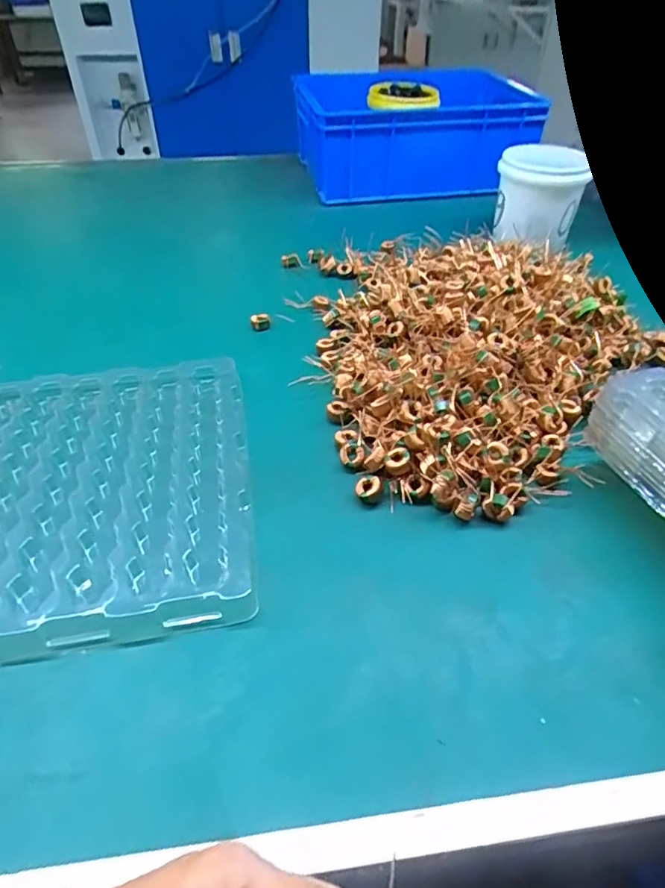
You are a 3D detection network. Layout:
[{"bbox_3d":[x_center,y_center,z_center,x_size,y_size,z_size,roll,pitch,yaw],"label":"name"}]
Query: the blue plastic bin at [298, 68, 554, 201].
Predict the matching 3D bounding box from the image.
[{"bbox_3d":[0.147,-0.574,0.999,0.392,0.152,0.247,-4,44,-8],"label":"blue plastic bin"}]

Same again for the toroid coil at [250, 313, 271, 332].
[{"bbox_3d":[-0.085,-0.143,0.631,0.023,0.016,0.017,-4,44,-8],"label":"toroid coil"}]

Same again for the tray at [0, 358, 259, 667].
[{"bbox_3d":[-0.216,0.028,0.427,0.291,0.020,0.291,-5,44,-9],"label":"tray"}]

